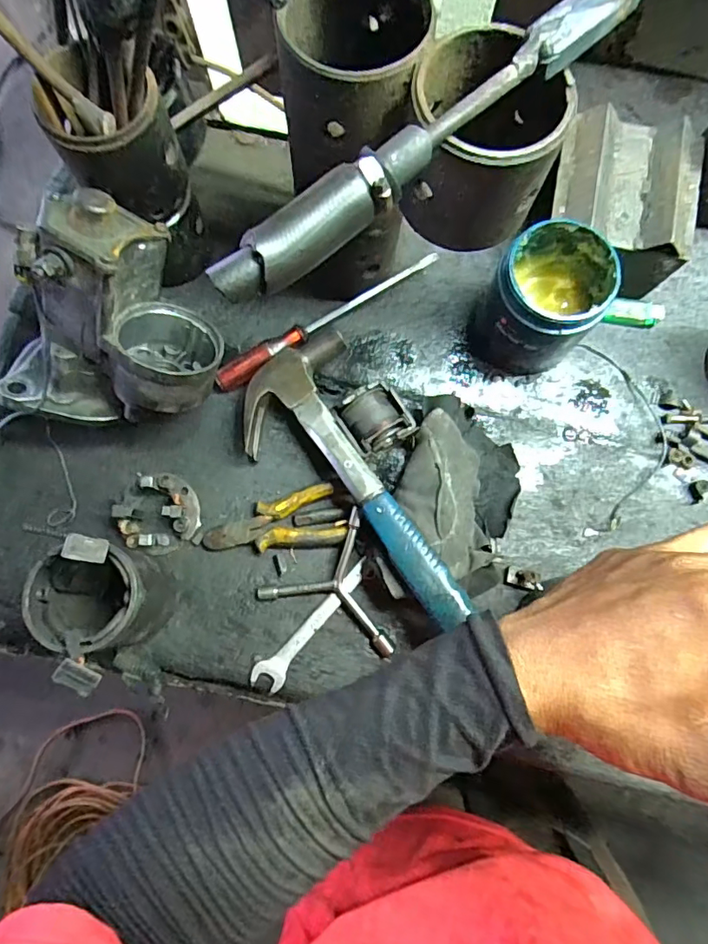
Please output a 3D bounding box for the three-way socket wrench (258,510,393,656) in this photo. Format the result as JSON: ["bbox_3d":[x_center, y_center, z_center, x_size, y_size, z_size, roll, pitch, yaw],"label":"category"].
[{"bbox_3d":[-0.006,0.087,0.451,0.123,0.033,0.100,24,79,4],"label":"three-way socket wrench"}]

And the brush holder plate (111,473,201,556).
[{"bbox_3d":[-0.171,0.037,0.458,0.062,0.036,0.067,0,78,-1],"label":"brush holder plate"}]

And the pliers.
[{"bbox_3d":[-0.072,0.044,0.465,0.122,0.019,0.051,-8,79,-2],"label":"pliers"}]

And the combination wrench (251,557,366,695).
[{"bbox_3d":[-0.036,0.130,0.453,0.025,0.012,0.134,39,81,7],"label":"combination wrench"}]

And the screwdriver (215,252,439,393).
[{"bbox_3d":[-0.023,-0.138,0.487,0.230,0.025,0.021,-28,80,-6],"label":"screwdriver"}]

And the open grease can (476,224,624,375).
[{"bbox_3d":[0.159,-0.141,0.446,0.087,0.105,0.089,0,78,-1],"label":"open grease can"}]

